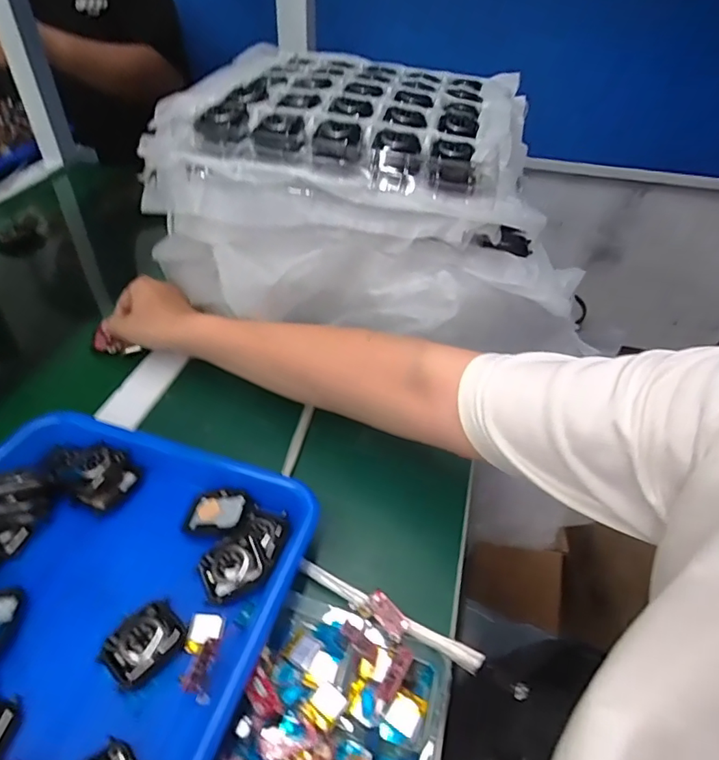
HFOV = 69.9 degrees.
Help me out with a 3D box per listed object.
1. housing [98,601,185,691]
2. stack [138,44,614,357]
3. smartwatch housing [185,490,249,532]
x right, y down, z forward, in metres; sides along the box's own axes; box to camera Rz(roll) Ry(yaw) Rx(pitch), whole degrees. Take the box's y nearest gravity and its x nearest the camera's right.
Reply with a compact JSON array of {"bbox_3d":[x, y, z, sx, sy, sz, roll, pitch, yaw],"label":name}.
[{"bbox_3d":[-0.126,0.151,0.300,0.032,0.010,0.043,32,50,28],"label":"housing"},{"bbox_3d":[0.006,-0.188,0.496,0.348,0.152,0.281,3,43,1],"label":"stack"},{"bbox_3d":[-0.100,0.093,0.365,0.037,0.010,0.034,4,43,2],"label":"smartwatch housing"}]

